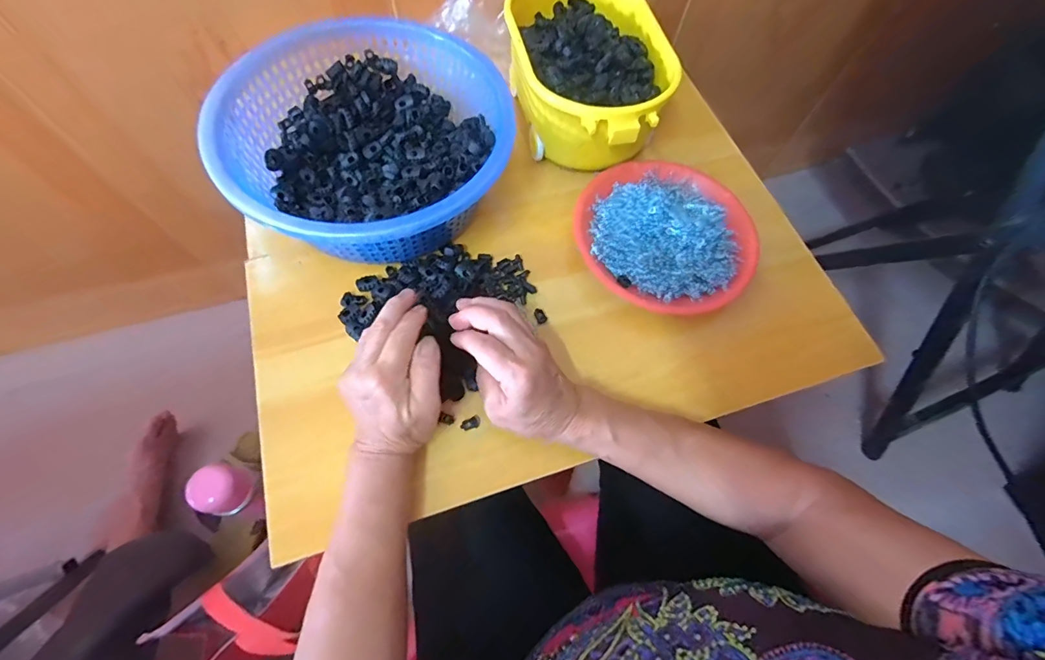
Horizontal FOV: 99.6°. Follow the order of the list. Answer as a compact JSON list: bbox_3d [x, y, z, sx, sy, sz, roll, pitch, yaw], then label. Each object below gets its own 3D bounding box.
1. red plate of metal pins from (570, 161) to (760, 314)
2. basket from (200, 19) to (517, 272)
[{"bbox_3d":[0.155,-0.109,0.484,0.190,0.038,0.186,1,66,-3],"label":"red plate of metal pins"},{"bbox_3d":[-0.149,-0.183,0.451,0.274,0.093,0.266,43,70,15],"label":"basket"}]

